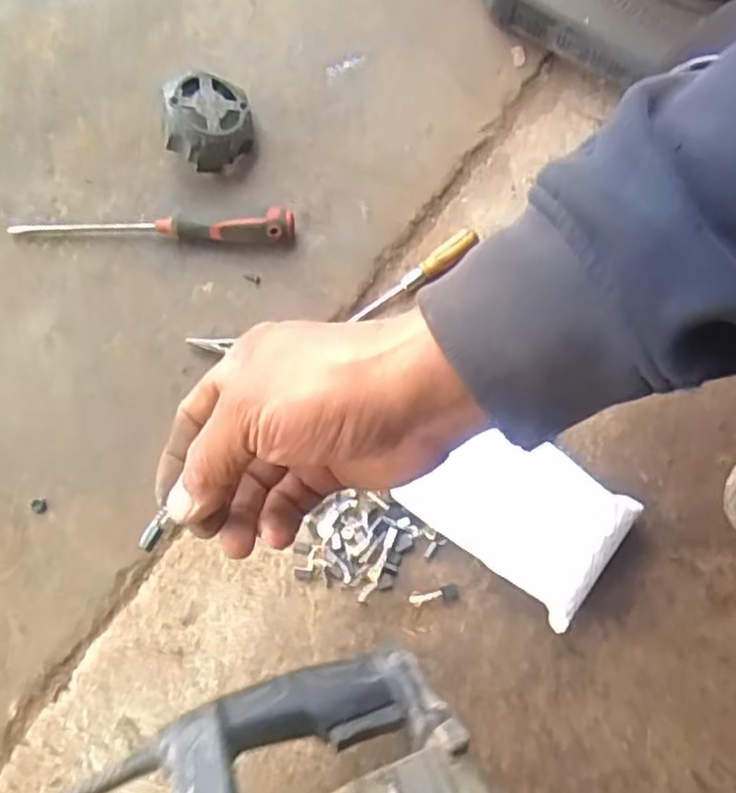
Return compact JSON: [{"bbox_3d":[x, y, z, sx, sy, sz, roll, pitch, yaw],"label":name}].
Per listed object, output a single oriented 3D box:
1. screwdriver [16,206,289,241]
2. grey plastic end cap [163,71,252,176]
[{"bbox_3d":[-0.202,-0.158,0.690,0.266,0.029,0.028,0,76,1],"label":"screwdriver"},{"bbox_3d":[-0.152,-0.262,0.698,0.078,0.064,0.080,0,76,1],"label":"grey plastic end cap"}]

